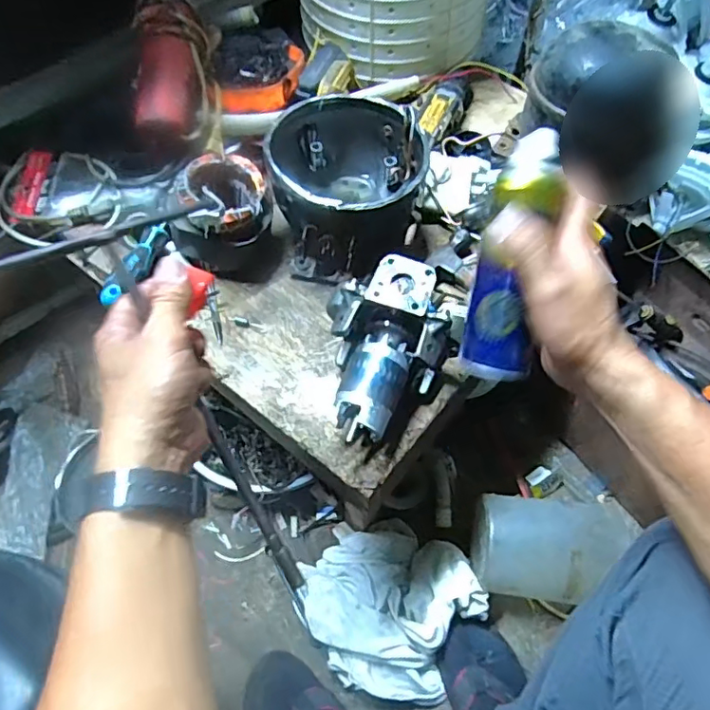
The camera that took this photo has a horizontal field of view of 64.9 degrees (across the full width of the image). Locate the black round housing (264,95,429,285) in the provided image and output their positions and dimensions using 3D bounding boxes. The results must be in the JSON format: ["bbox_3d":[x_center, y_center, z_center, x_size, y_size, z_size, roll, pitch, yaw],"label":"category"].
[{"bbox_3d":[-0.008,-0.196,0.668,0.173,0.129,0.179,1,59,-1],"label":"black round housing"}]

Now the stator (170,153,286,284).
[{"bbox_3d":[-0.142,-0.158,0.651,0.104,0.105,0.106,17,60,8],"label":"stator"}]

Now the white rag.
[{"bbox_3d":[0.044,0.331,0.753,0.239,0.076,0.217,24,61,13],"label":"white rag"}]

